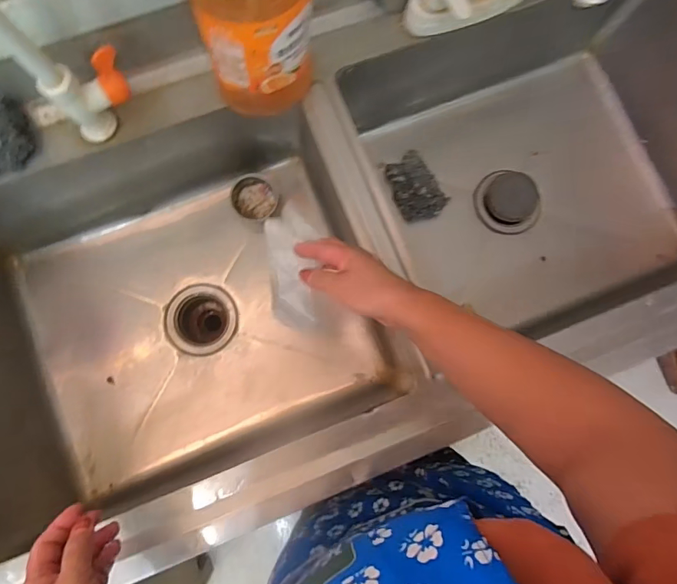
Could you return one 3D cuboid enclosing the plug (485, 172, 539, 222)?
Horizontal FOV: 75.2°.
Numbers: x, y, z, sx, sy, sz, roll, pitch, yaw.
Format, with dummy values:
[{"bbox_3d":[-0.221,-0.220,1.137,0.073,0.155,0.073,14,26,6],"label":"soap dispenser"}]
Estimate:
[{"bbox_3d":[0.296,-0.162,0.753,0.084,0.028,0.079,0,81,-2],"label":"plug"}]

